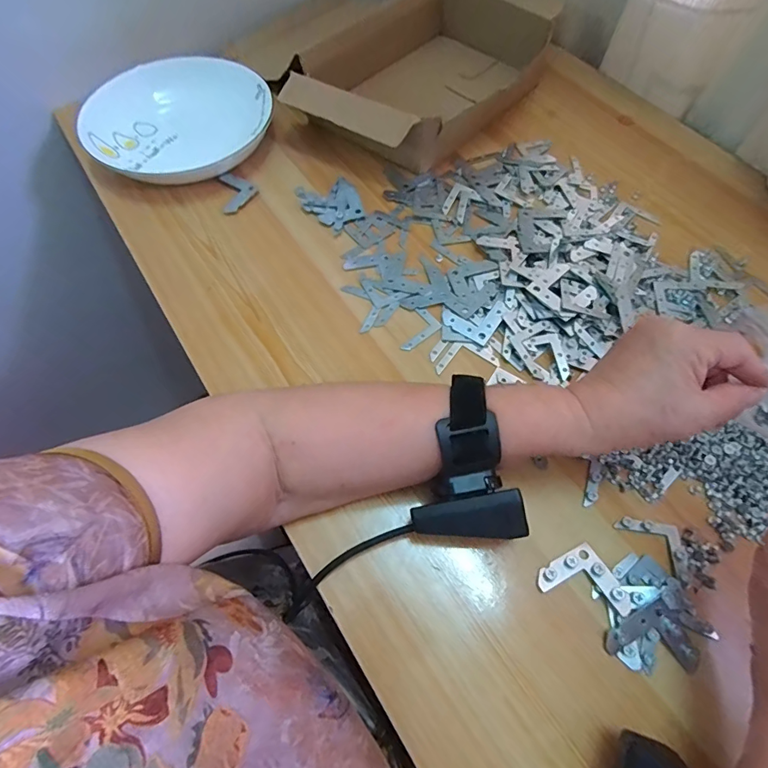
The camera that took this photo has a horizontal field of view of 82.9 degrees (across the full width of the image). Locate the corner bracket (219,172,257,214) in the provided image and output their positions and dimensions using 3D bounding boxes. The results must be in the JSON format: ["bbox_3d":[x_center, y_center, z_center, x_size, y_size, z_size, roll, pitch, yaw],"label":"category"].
[{"bbox_3d":[-0.154,-0.205,0.460,0.035,0.004,0.053,-13,64,-6],"label":"corner bracket"}]

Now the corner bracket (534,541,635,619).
[{"bbox_3d":[0.129,0.133,0.280,0.044,0.010,0.045,-25,66,-12],"label":"corner bracket"}]

